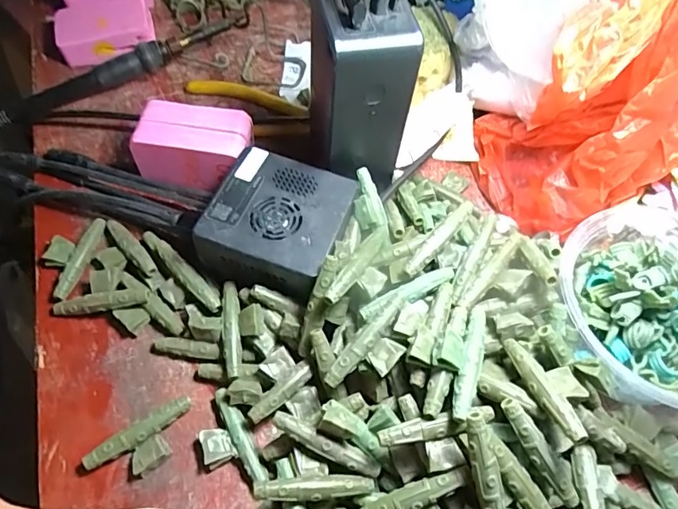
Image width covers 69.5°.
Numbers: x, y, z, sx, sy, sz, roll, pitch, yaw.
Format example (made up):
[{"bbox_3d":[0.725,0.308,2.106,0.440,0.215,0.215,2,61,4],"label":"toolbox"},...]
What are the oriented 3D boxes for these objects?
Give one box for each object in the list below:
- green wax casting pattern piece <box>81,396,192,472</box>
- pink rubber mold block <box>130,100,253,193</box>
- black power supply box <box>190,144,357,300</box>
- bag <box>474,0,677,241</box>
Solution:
[{"bbox_3d":[-0.103,0.092,0.252,0.056,0.012,0.010,-28,65,-19],"label":"green wax casting pattern piece"},{"bbox_3d":[-0.094,-0.070,0.322,0.070,0.043,0.041,4,59,-1],"label":"pink rubber mold block"},{"bbox_3d":[-0.035,-0.018,0.288,0.075,0.034,0.076,19,60,8],"label":"black power supply box"},{"bbox_3d":[0.161,-0.085,0.285,0.106,0.153,0.082,18,59,7],"label":"bag"}]

